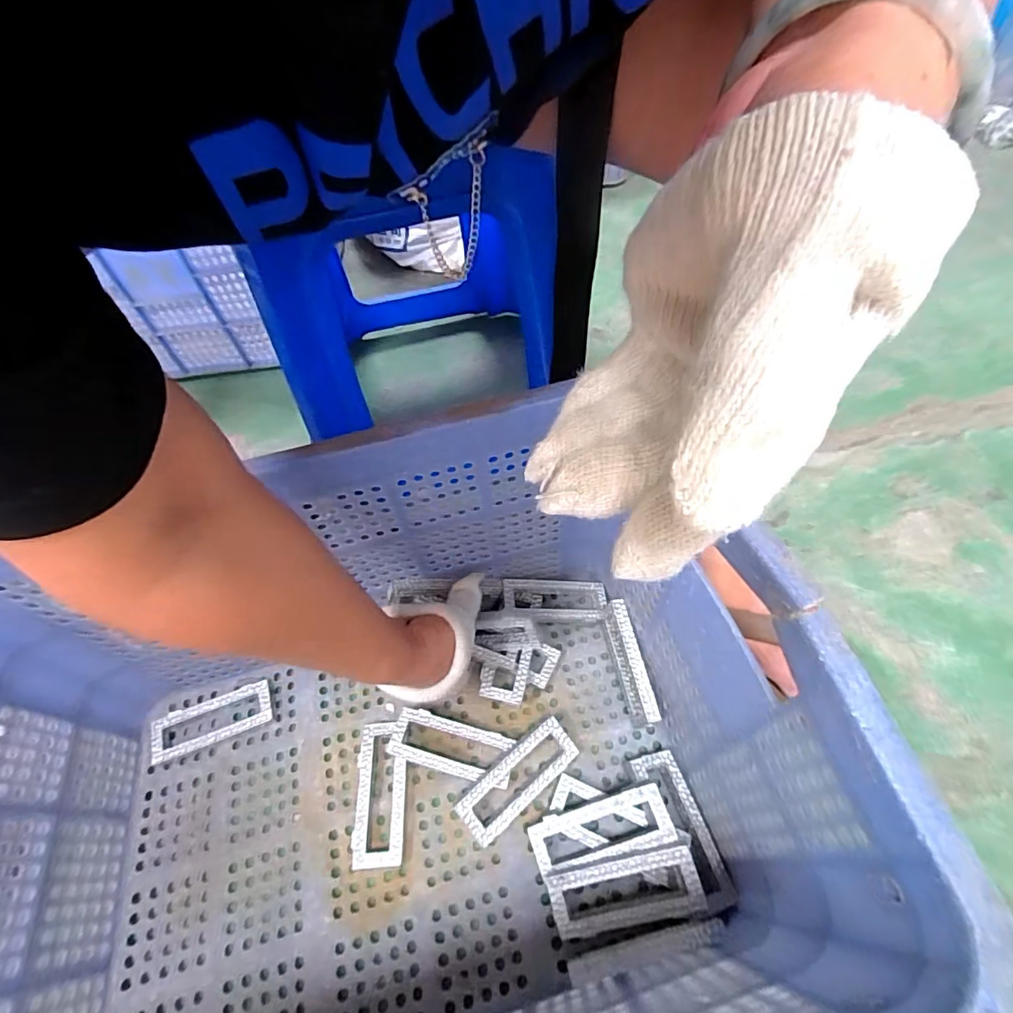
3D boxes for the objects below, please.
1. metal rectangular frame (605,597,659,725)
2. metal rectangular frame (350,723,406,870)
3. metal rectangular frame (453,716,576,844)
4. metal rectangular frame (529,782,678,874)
[{"bbox_3d":[0.117,0.152,0.487,0.015,0.060,0.110,-10,54,-3],"label":"metal rectangular frame"},{"bbox_3d":[-0.114,0.258,0.459,0.046,0.016,0.113,-6,54,-1],"label":"metal rectangular frame"},{"bbox_3d":[0.011,0.240,0.446,0.113,0.006,0.042,-36,84,-21],"label":"metal rectangular frame"},{"bbox_3d":[0.075,0.261,0.410,0.112,0.017,0.041,-20,54,8],"label":"metal rectangular frame"}]

